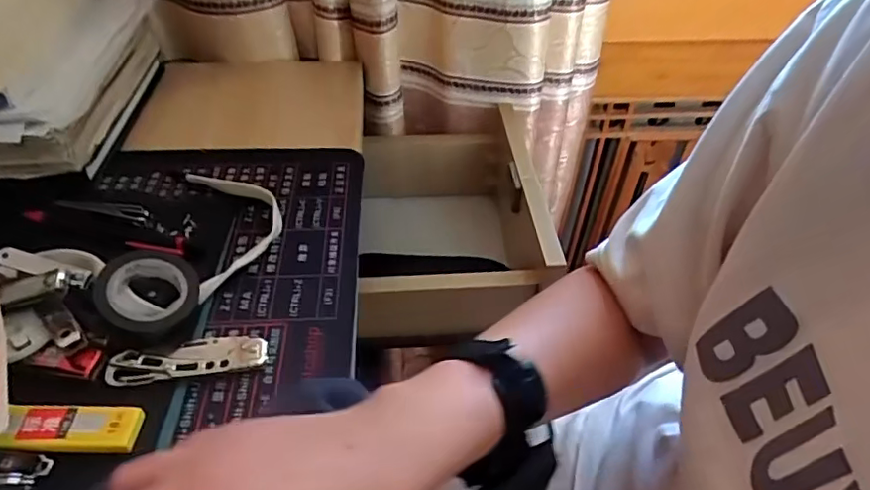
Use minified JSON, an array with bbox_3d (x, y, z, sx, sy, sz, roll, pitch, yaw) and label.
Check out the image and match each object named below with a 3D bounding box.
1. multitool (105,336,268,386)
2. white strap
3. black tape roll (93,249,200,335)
[{"bbox_3d":[-0.147,0.067,0.339,0.087,0.009,0.026,-8,46,-9],"label":"multitool"},{"bbox_3d":[-0.148,-0.018,0.423,0.064,0.014,0.128,-15,48,-15],"label":"white strap"},{"bbox_3d":[-0.177,0.030,0.352,0.055,0.026,0.061,-26,52,-24],"label":"black tape roll"}]

